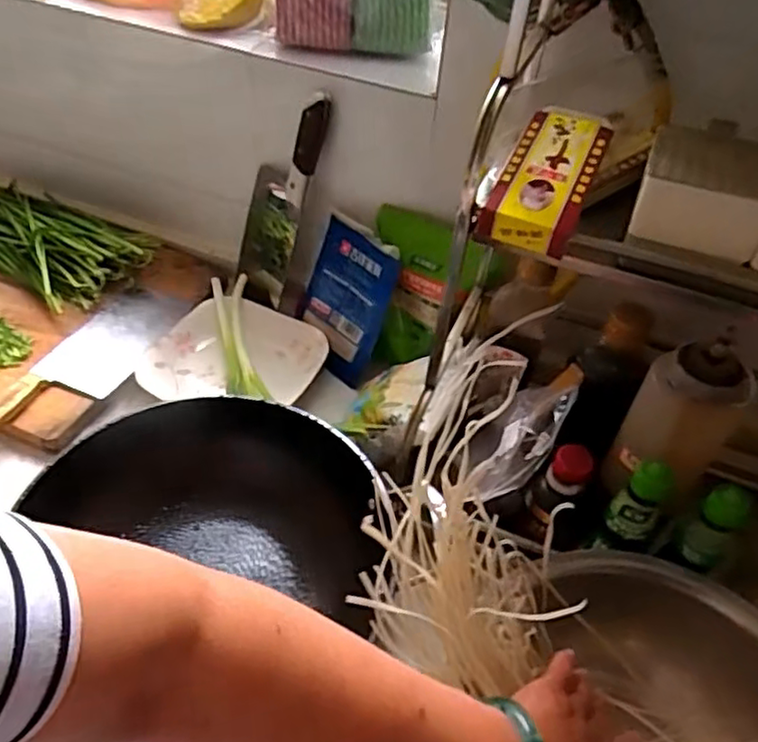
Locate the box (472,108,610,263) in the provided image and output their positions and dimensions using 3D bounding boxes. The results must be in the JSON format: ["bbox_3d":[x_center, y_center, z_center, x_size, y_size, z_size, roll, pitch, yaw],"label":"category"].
[{"bbox_3d":[0.116,-0.133,0.457,0.059,0.028,0.123,21,63,15],"label":"box"}]

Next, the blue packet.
[{"bbox_3d":[-0.043,-0.087,0.822,0.131,0.172,0.015,37,25,32],"label":"blue packet"}]

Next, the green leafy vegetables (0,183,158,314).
[{"bbox_3d":[-0.509,-0.208,0.917,0.407,0.067,0.182,23,47,16],"label":"green leafy vegetables"}]

